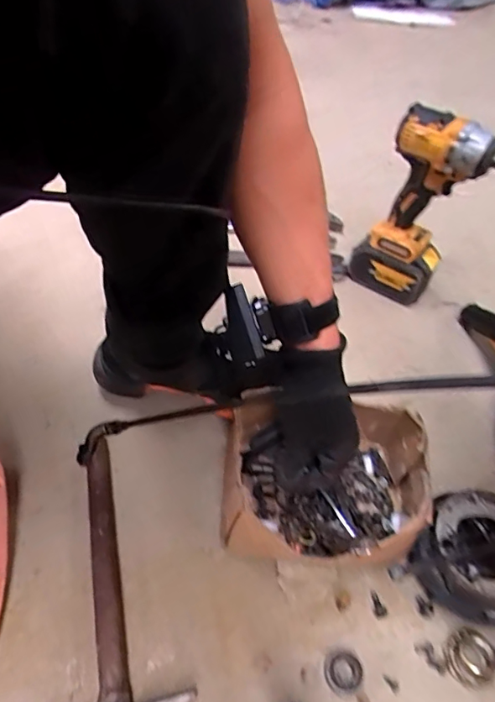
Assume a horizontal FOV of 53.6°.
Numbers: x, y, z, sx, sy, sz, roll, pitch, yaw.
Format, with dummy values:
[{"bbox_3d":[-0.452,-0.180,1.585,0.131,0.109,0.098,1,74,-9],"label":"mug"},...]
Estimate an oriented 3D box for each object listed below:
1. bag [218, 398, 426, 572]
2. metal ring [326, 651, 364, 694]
[{"bbox_3d":[0.078,0.131,0.503,0.208,0.098,0.173,-5,50,-11],"label":"bag"},{"bbox_3d":[0.084,0.281,0.429,0.033,0.007,0.030,3,48,-4],"label":"metal ring"}]

